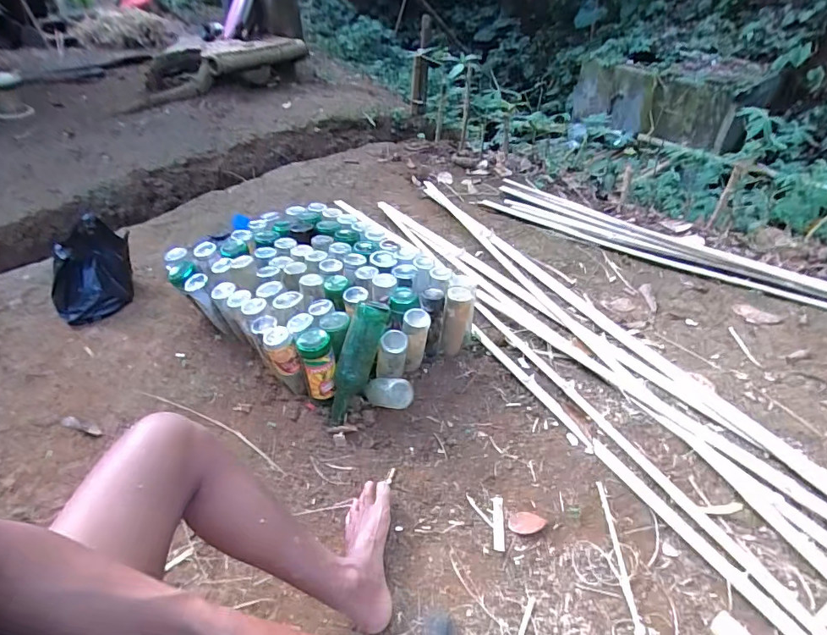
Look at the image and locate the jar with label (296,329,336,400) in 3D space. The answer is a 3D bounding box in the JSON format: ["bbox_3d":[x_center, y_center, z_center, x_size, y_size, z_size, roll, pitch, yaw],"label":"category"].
[{"bbox_3d":[-0.203,0.096,1.014,0.067,0.146,0.076,-9,42,-13],"label":"jar with label"}]

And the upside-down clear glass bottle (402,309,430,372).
[{"bbox_3d":[0.006,0.058,1.082,0.058,0.157,0.056,4,41,2],"label":"upside-down clear glass bottle"}]

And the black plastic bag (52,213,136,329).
[{"bbox_3d":[-0.936,-0.135,1.383,0.245,0.193,0.196,-28,49,-31],"label":"black plastic bag"}]

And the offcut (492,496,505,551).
[{"bbox_3d":[0.157,0.382,0.884,0.019,0.005,0.097,4,42,4],"label":"offcut"}]

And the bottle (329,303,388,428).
[{"bbox_3d":[-0.123,0.100,1.015,0.085,0.254,0.080,28,17,28],"label":"bottle"}]

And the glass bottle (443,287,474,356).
[{"bbox_3d":[0.105,0.009,1.141,0.062,0.154,0.074,10,41,10],"label":"glass bottle"}]

